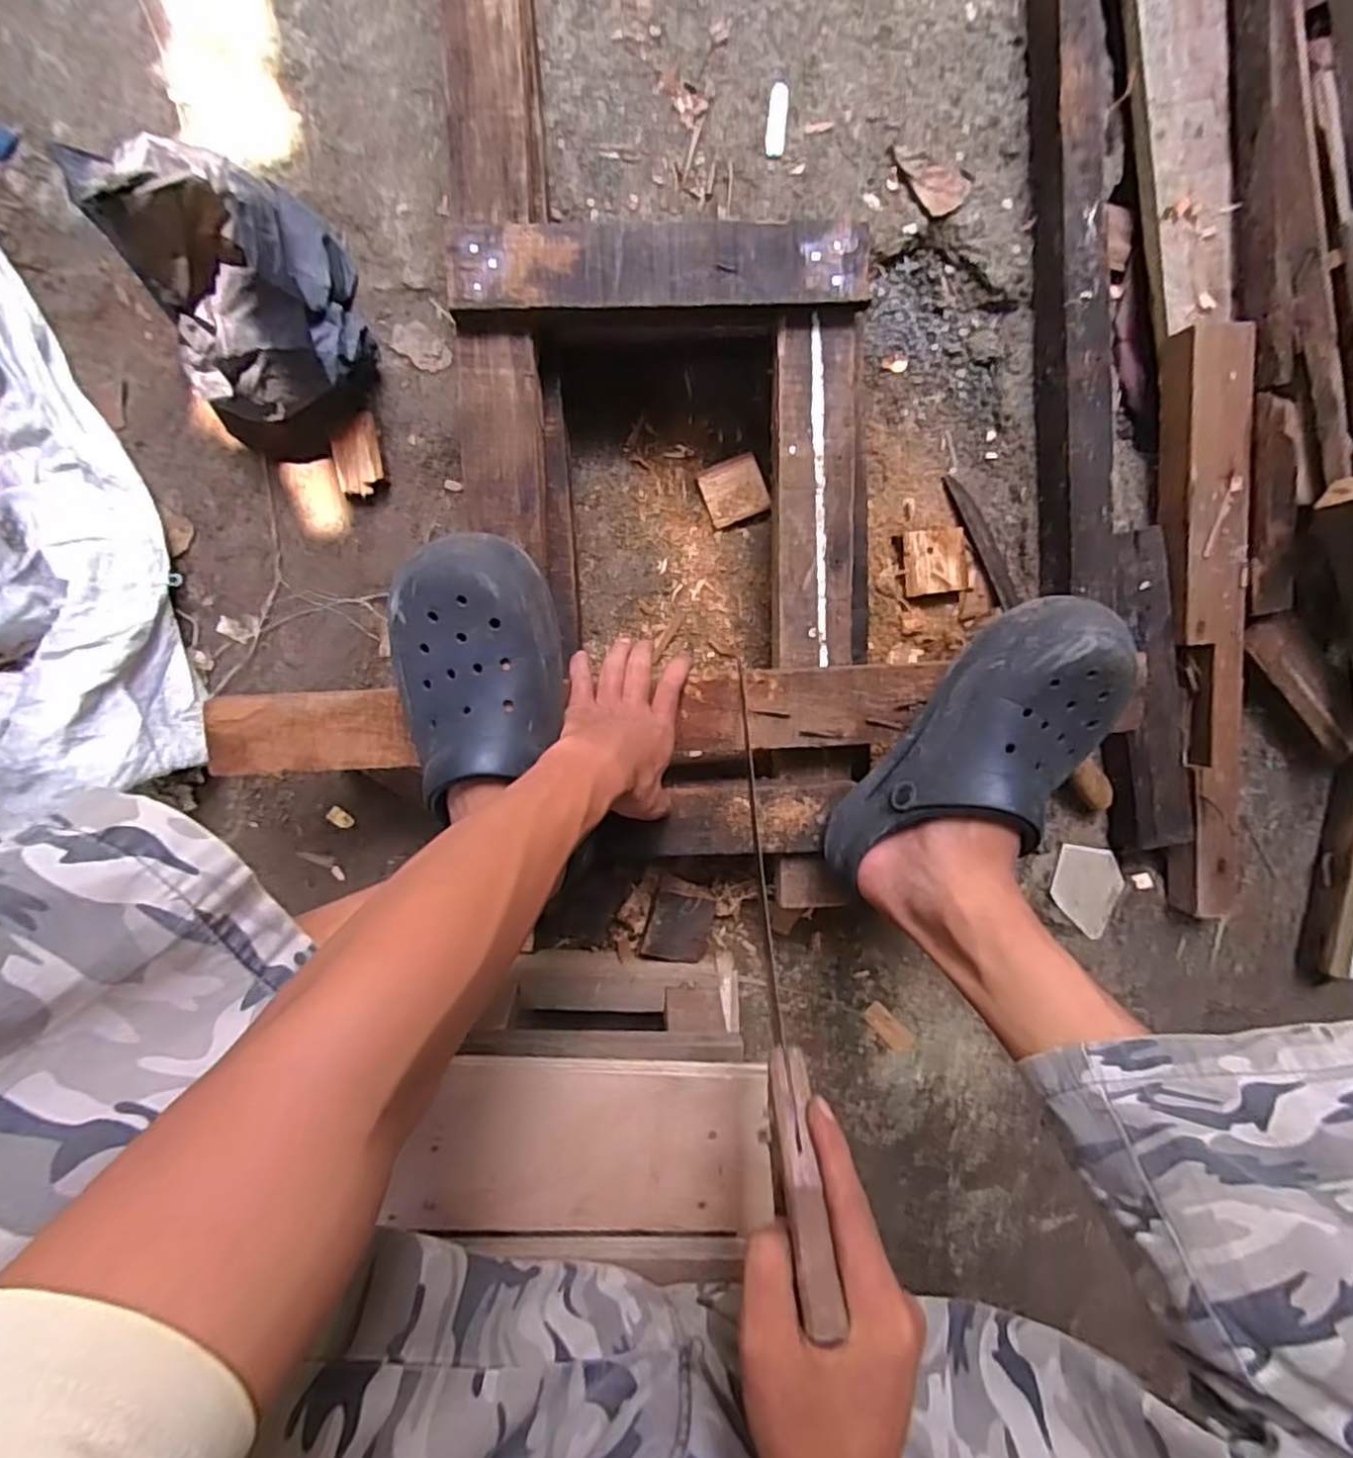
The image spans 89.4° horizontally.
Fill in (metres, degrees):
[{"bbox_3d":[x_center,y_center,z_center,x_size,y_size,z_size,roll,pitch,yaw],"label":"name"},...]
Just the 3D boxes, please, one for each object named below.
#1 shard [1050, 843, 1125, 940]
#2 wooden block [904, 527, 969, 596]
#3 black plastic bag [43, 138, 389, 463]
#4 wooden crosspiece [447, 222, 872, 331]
[{"bbox_3d":[0.437,0.172,0.725,0.079,0.007,0.090,9,95,-4],"label":"shard"},{"bbox_3d":[0.253,-0.164,0.670,0.062,0.016,0.061,-6,96,-3],"label":"wooden block"},{"bbox_3d":[-0.344,-0.337,0.536,0.149,0.170,0.178,-18,96,-1],"label":"black plastic bag"},{"bbox_3d":[-0.012,-0.350,0.527,0.315,0.023,0.067,-1,97,-4],"label":"wooden crosspiece"}]

